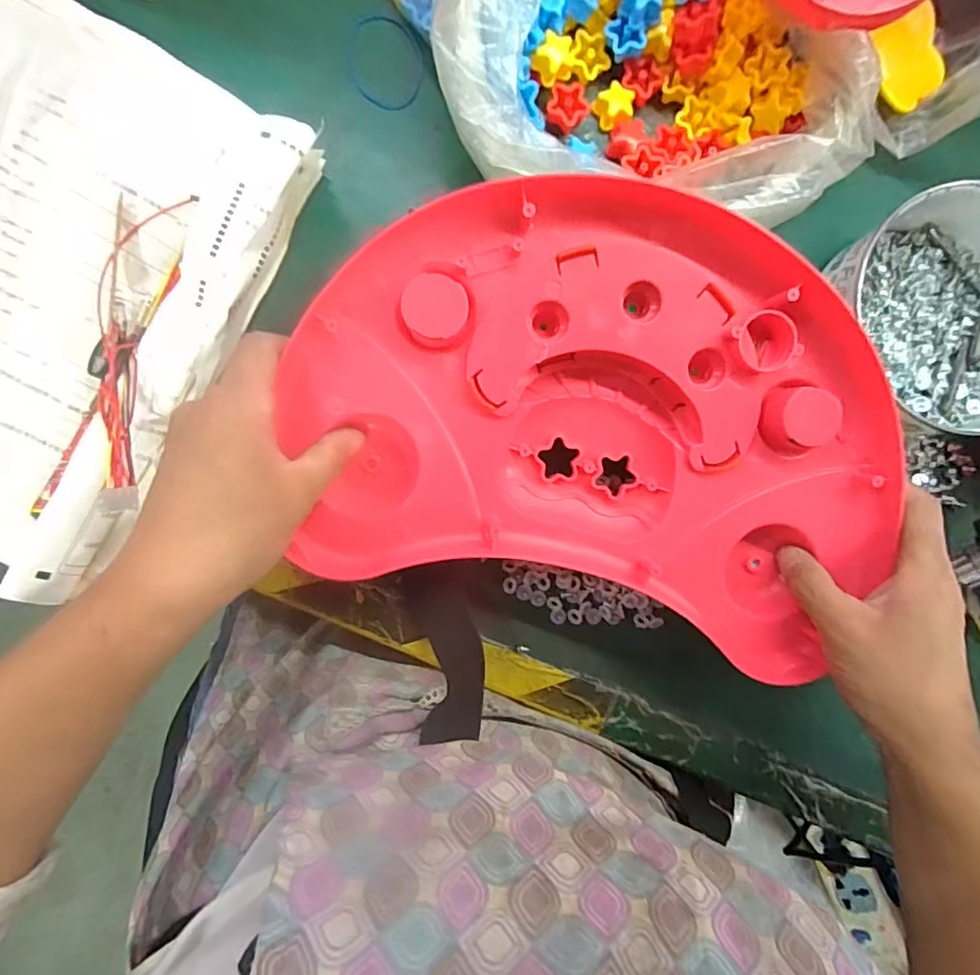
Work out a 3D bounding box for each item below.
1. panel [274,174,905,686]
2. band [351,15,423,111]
[{"bbox_3d":[0.064,-0.034,0.295,0.333,0.058,0.221,14,86,-5],"label":"panel"},{"bbox_3d":[-0.063,-0.261,0.333,0.043,0.004,0.054,2,96,-9],"label":"band"}]

